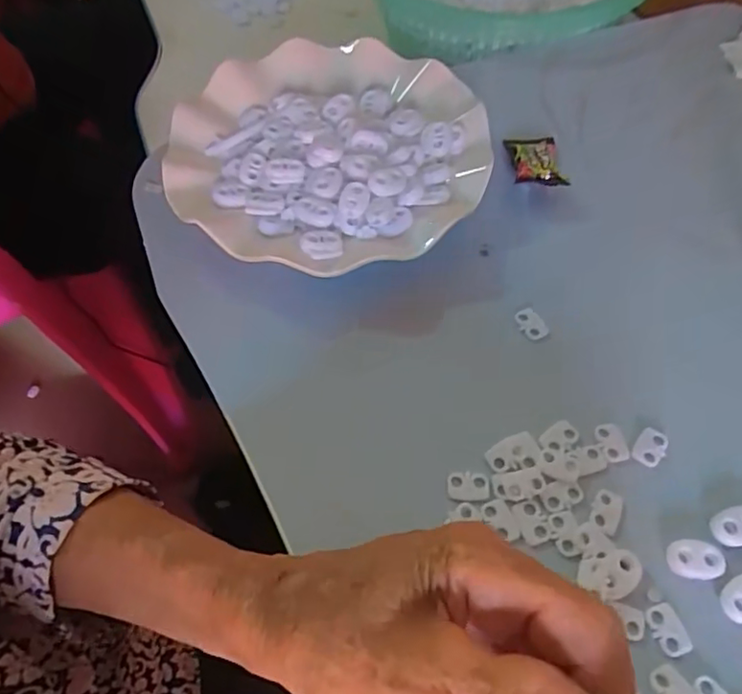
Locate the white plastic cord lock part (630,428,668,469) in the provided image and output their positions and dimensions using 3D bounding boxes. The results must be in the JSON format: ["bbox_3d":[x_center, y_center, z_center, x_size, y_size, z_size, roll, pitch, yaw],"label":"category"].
[{"bbox_3d":[0.127,0.045,0.268,0.013,0.004,0.019,31,69,26],"label":"white plastic cord lock part"}]

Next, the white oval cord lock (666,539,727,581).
[{"bbox_3d":[0.132,0.086,0.240,0.022,0.004,0.014,7,61,15],"label":"white oval cord lock"}]

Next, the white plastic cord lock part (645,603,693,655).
[{"bbox_3d":[0.116,0.110,0.230,0.012,0.004,0.018,-21,58,-2],"label":"white plastic cord lock part"}]

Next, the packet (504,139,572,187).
[{"bbox_3d":[0.098,-0.111,0.351,0.028,0.008,0.049,0,49,1],"label":"packet"}]

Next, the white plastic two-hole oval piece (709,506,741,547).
[{"bbox_3d":[0.153,0.074,0.246,0.022,0.004,0.015,-21,58,-2],"label":"white plastic two-hole oval piece"}]

